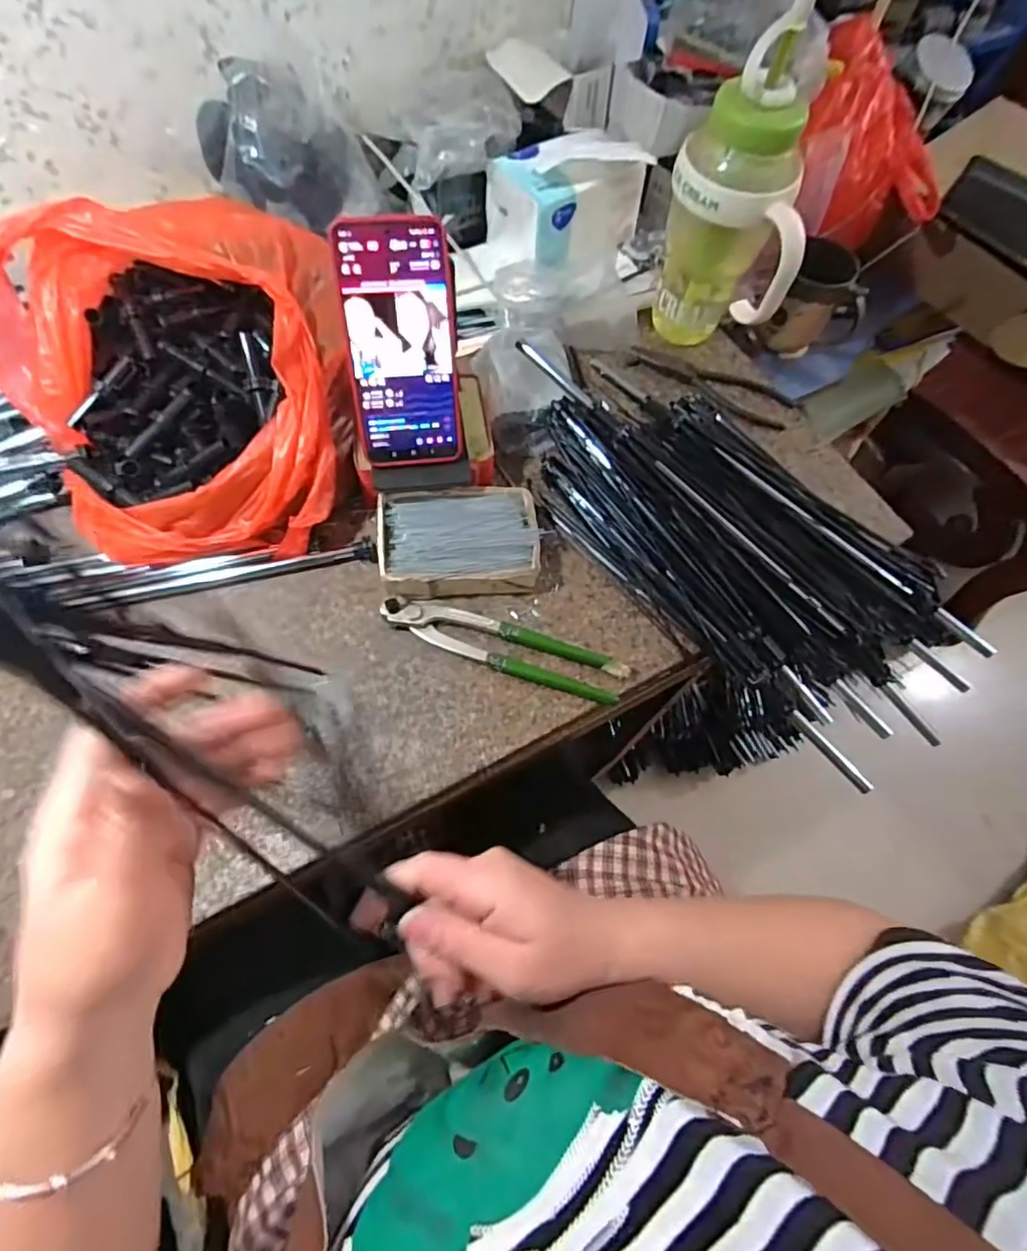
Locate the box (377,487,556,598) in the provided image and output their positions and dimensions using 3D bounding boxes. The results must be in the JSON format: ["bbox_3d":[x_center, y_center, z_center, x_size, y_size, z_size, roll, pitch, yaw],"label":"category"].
[{"bbox_3d":[-0.044,-0.069,0.503,0.134,0.040,0.090,-2,64,-5],"label":"box"}]

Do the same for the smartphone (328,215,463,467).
[{"bbox_3d":[-0.081,-0.200,0.438,0.078,0.165,0.008,-6,36,-6],"label":"smartphone"}]

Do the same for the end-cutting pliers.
[{"bbox_3d":[-0.008,0.015,0.478,0.197,0.022,0.041,17,64,5],"label":"end-cutting pliers"}]

